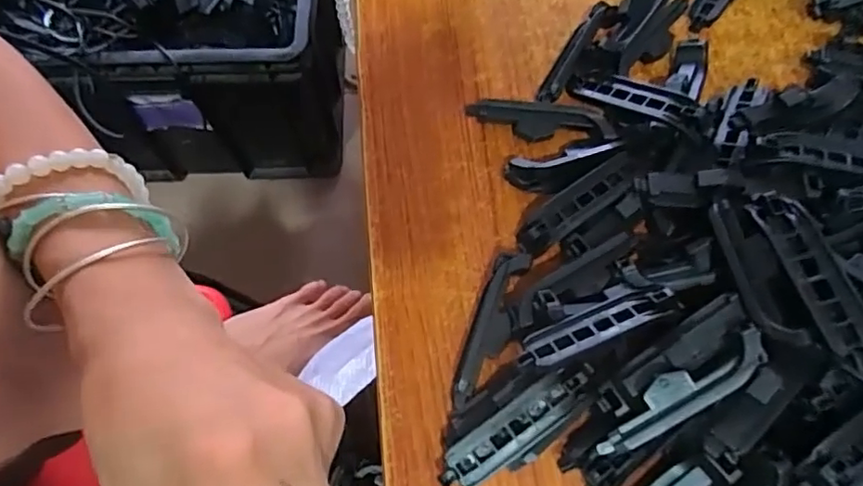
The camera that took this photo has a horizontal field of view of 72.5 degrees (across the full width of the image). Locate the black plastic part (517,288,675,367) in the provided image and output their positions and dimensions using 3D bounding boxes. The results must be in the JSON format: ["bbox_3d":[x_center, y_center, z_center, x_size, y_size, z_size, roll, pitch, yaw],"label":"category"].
[{"bbox_3d":[0.069,0.034,0.248,0.070,0.010,0.016,-22,71,-9],"label":"black plastic part"}]

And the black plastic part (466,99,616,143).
[{"bbox_3d":[0.055,-0.062,0.305,0.072,0.019,0.016,6,69,2],"label":"black plastic part"}]

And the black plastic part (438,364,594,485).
[{"bbox_3d":[0.035,0.076,0.244,0.073,0.008,0.019,-37,73,-1],"label":"black plastic part"}]

